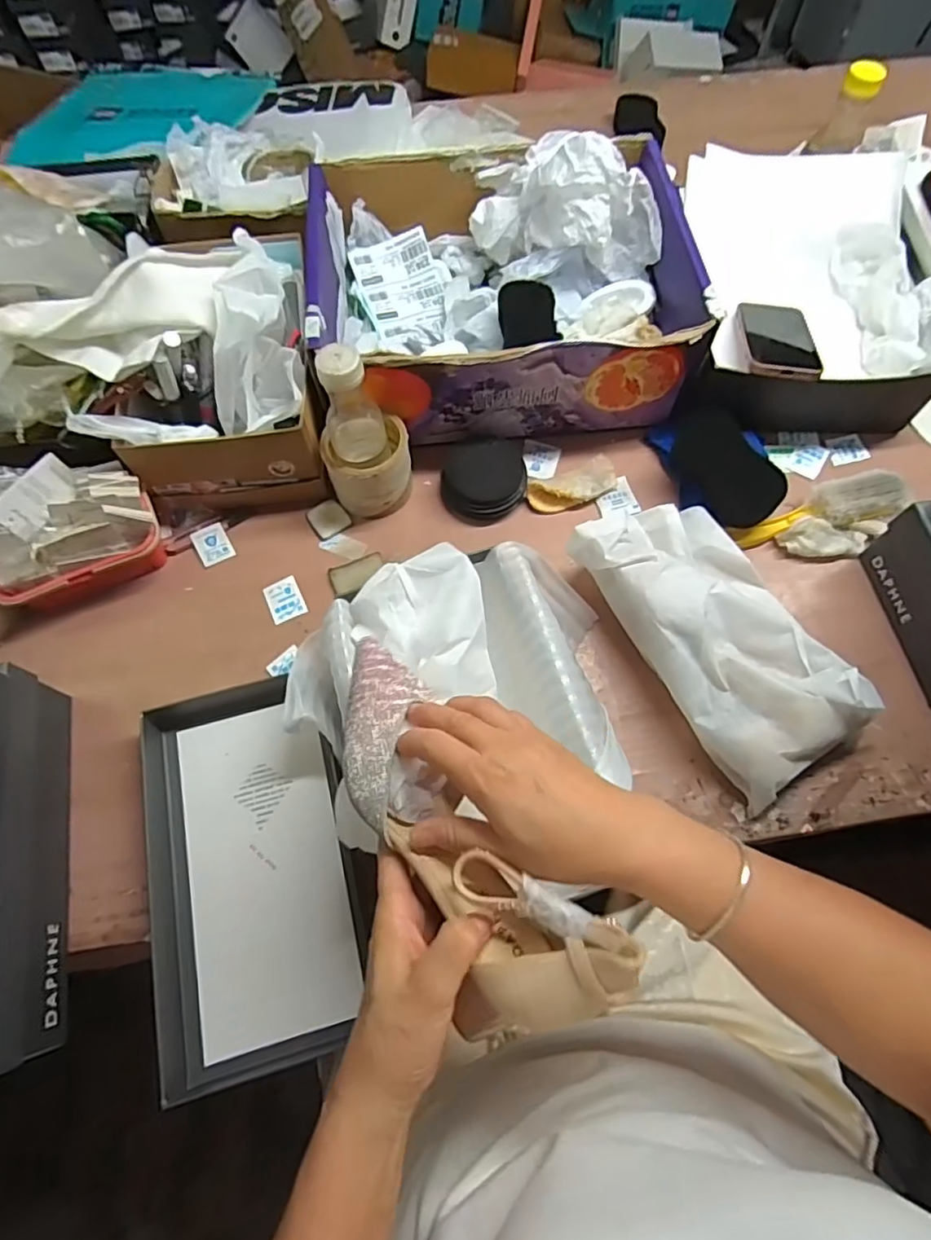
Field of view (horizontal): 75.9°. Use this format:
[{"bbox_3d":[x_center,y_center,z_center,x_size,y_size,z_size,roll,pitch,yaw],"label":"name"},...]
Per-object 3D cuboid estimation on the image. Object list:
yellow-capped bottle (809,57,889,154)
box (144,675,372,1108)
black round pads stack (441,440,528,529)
[{"bbox_3d":[0.450,-0.597,0.690,0.049,0.079,0.037,29,70,13],"label":"yellow-capped bottle"},{"bbox_3d":[-0.181,0.203,0.515,0.166,0.047,0.312,-18,68,-7],"label":"box"},{"bbox_3d":[0.021,-0.160,0.664,0.093,0.037,0.110,1,67,1],"label":"black round pads stack"}]

